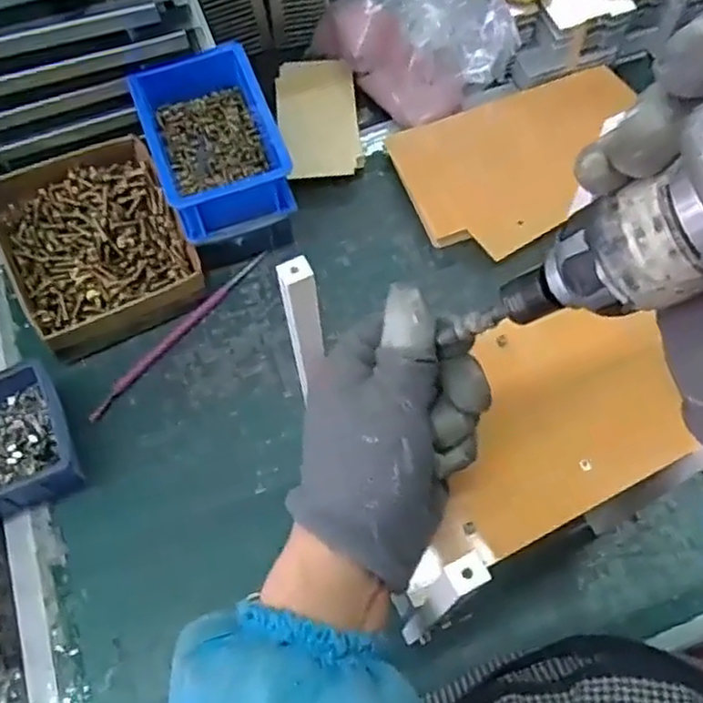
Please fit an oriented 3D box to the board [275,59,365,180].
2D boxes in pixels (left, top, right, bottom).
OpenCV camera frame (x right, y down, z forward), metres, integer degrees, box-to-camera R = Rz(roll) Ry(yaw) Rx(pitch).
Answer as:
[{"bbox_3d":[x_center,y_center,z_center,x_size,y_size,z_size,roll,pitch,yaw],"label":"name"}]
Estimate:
[{"bbox_3d":[-0.031,-0.221,0.672,0.074,0.015,0.140,-7,67,-4],"label":"board"}]

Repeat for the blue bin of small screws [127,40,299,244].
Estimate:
[{"bbox_3d":[-0.112,-0.176,0.585,0.101,0.052,0.153,-20,67,-8],"label":"blue bin of small screws"}]

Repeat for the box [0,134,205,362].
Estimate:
[{"bbox_3d":[-0.222,-0.095,0.616,0.138,0.042,0.191,-26,68,-10],"label":"box"}]

